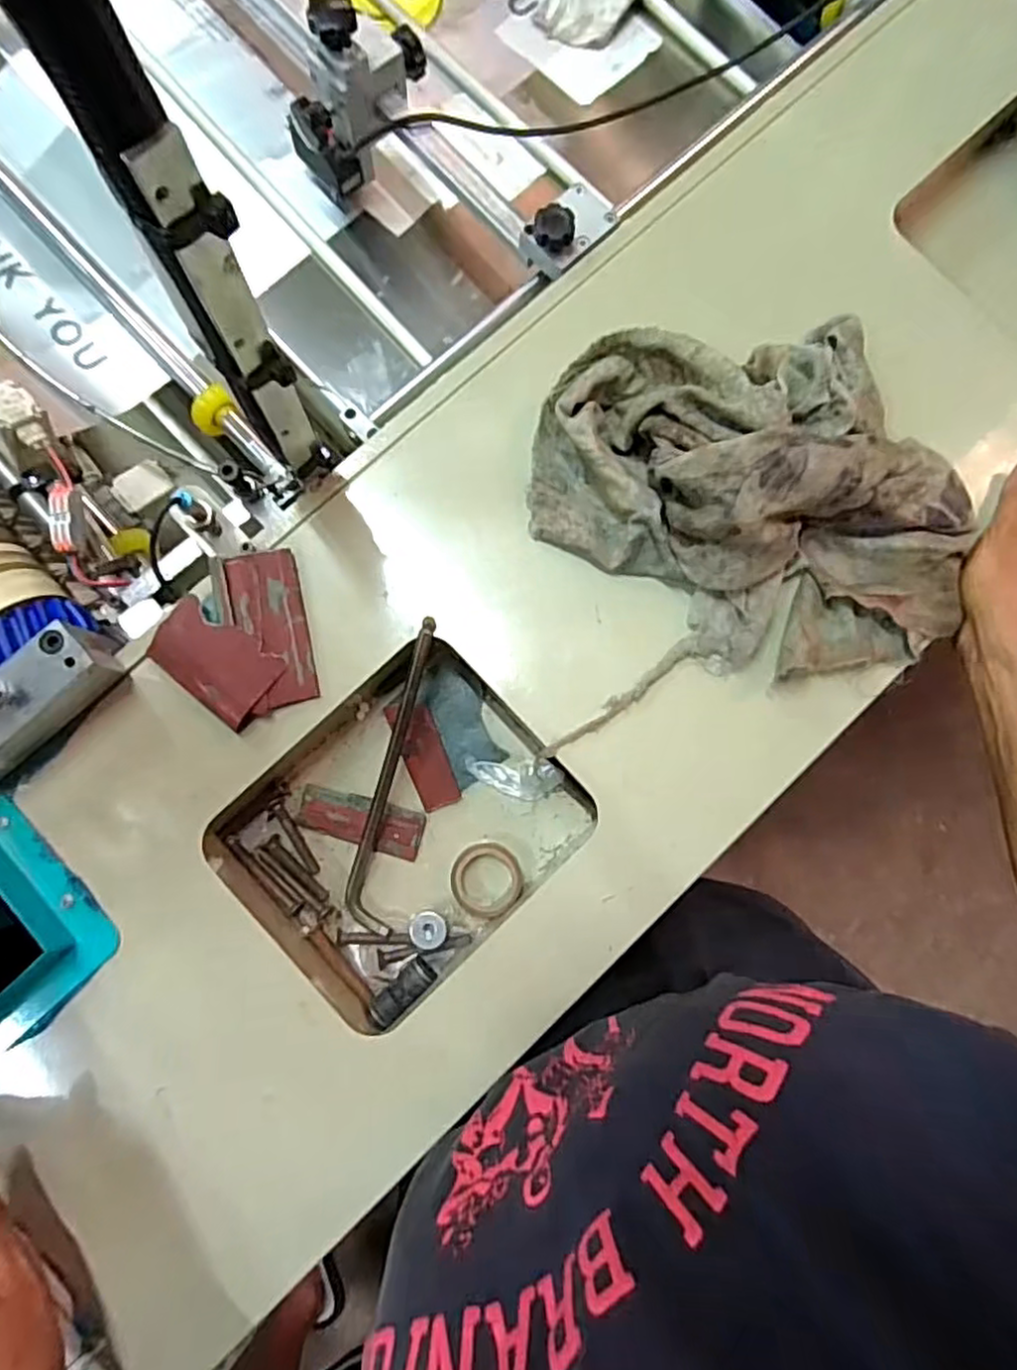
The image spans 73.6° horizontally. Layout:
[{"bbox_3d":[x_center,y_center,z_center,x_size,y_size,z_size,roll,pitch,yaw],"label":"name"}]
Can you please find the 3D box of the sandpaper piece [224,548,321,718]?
[{"bbox_3d":[-0.140,-0.033,0.404,0.040,0.004,0.094,-10,86,-18],"label":"sandpaper piece"}]

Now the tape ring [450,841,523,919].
[{"bbox_3d":[-0.013,0.127,0.441,0.045,0.013,0.048,0,83,-1],"label":"tape ring"}]

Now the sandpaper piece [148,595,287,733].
[{"bbox_3d":[-0.172,-0.013,0.399,0.071,0.017,0.048,36,83,3],"label":"sandpaper piece"}]

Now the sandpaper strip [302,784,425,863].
[{"bbox_3d":[-0.097,0.089,0.447,0.082,0.004,0.030,17,83,1],"label":"sandpaper strip"}]

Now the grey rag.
[{"bbox_3d":[0.142,-0.108,0.396,0.246,0.068,0.214,-11,83,-3],"label":"grey rag"}]

